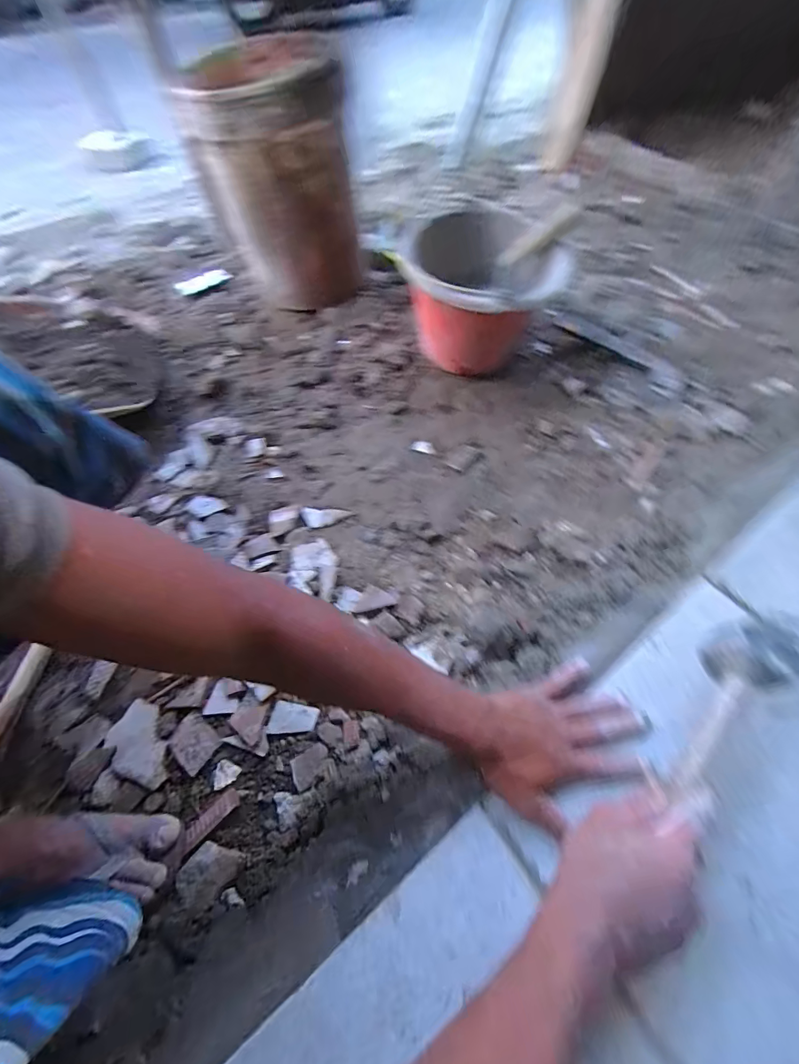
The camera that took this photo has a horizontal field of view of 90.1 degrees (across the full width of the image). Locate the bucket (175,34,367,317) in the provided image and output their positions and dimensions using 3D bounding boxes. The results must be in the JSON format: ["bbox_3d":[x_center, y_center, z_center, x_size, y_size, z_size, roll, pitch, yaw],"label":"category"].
[{"bbox_3d":[-0.244,-0.704,0.844,0.279,0.374,0.312,-9,60,-3],"label":"bucket"}]

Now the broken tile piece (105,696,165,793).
[{"bbox_3d":[-0.328,0.272,0.502,0.060,0.009,0.107,-36,65,-17],"label":"broken tile piece"}]

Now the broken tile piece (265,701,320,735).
[{"bbox_3d":[-0.134,0.239,0.506,0.058,0.005,0.038,7,61,6],"label":"broken tile piece"}]

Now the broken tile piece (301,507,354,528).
[{"bbox_3d":[-0.124,-0.023,0.669,0.085,0.004,0.033,3,61,4],"label":"broken tile piece"}]

